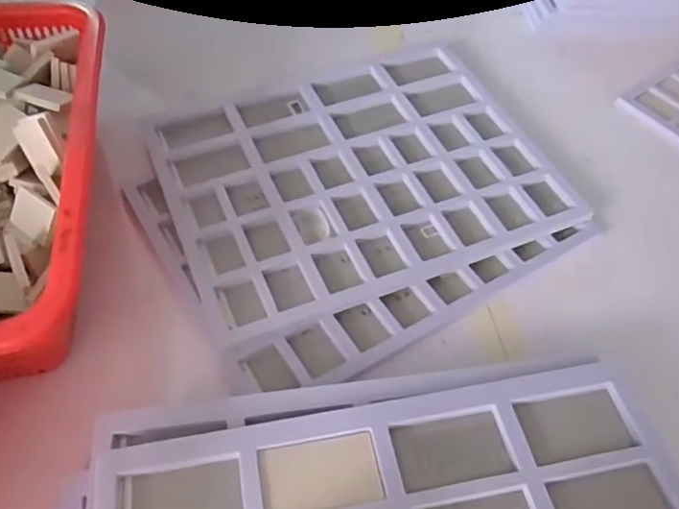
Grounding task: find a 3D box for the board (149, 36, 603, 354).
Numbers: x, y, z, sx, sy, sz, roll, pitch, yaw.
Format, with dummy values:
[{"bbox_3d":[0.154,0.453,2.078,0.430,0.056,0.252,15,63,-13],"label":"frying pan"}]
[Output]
[{"bbox_3d":[0.021,-0.101,0.710,0.424,0.019,0.334,-19,57,-14],"label":"board"}]

